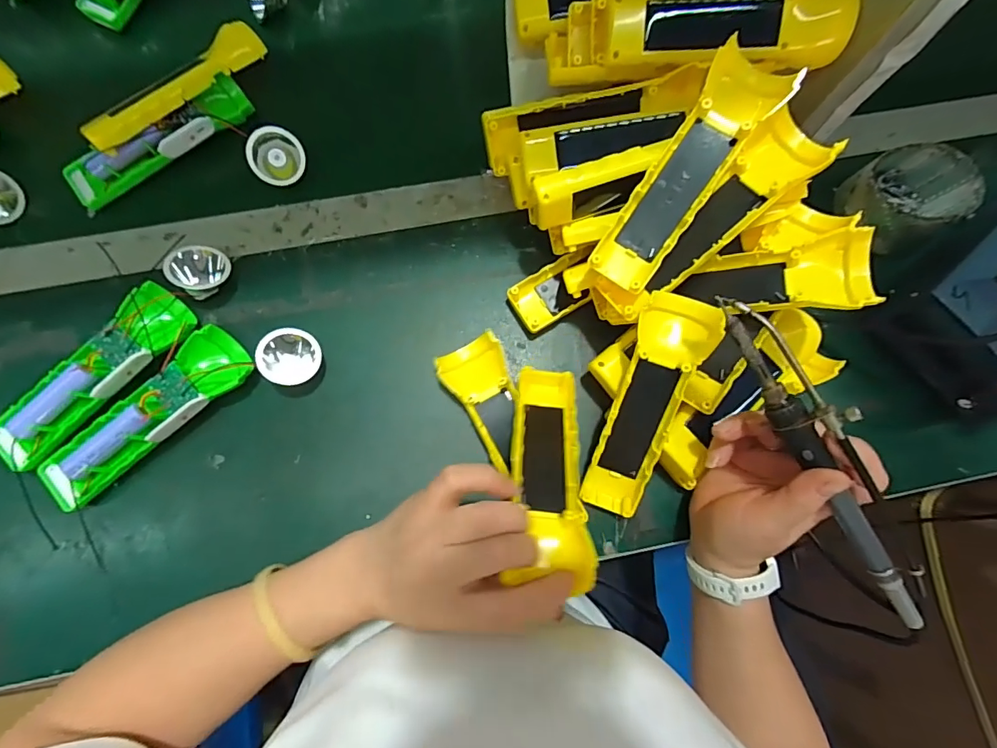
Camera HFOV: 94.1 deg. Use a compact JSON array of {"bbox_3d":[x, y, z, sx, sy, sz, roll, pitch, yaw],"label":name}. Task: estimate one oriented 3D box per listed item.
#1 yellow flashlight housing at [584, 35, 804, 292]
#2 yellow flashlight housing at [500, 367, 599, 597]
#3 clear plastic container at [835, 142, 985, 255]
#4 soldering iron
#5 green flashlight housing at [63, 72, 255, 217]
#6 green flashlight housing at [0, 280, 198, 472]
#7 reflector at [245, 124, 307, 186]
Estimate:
[{"bbox_3d":[0.124,-0.129,0.310,0.051,0.023,0.167,35,102,7],"label":"yellow flashlight housing"},{"bbox_3d":[0.033,0.059,0.306,0.047,0.024,0.155,1,43,0],"label":"yellow flashlight housing"},{"bbox_3d":[0.344,-0.147,0.393,0.094,0.044,0.075,-16,80,-4],"label":"clear plastic container"},{"bbox_3d":[0.188,0.048,0.260,0.025,0.025,0.207,-29,89,-7],"label":"soldering iron"},{"bbox_3d":[-0.294,-0.202,0.403,0.163,0.030,0.038,-35,82,-7],"label":"green flashlight housing"},{"bbox_3d":[-0.309,0.004,0.358,0.165,0.030,0.051,-44,84,-8],"label":"green flashlight housing"},{"bbox_3d":[-0.196,-0.191,0.408,0.046,0.037,0.046,-11,116,-24],"label":"reflector"}]

